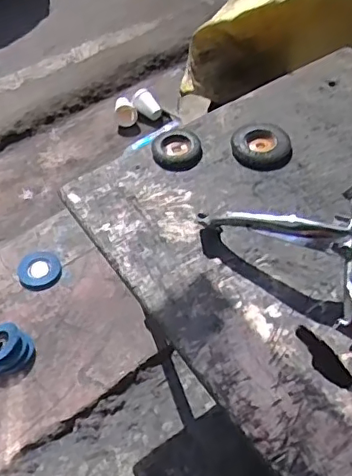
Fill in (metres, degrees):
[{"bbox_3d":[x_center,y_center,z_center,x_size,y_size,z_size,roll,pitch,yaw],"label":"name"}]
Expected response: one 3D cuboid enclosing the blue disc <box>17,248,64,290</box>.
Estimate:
[{"bbox_3d":[-0.322,0.074,1.349,0.097,0.017,0.118,-22,51,-16],"label":"blue disc"}]

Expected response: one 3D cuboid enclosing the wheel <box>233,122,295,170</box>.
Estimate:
[{"bbox_3d":[0.149,-0.160,0.992,0.103,0.040,0.097,-1,48,2],"label":"wheel"}]

